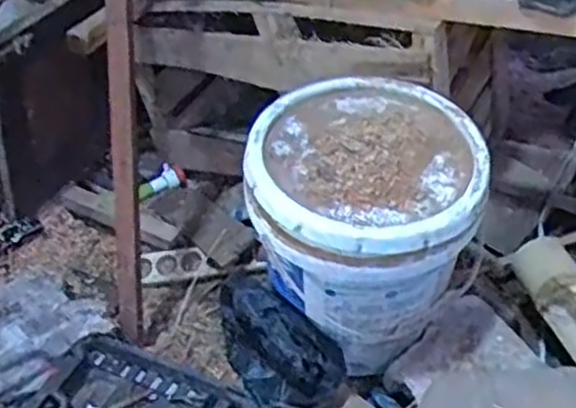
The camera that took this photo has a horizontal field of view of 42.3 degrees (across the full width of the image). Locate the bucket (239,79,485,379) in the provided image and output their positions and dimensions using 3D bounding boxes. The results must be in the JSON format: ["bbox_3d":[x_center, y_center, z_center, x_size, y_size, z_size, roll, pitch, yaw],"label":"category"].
[{"bbox_3d":[0.116,0.039,1.027,0.291,0.314,0.299,5,38,17],"label":"bucket"}]

